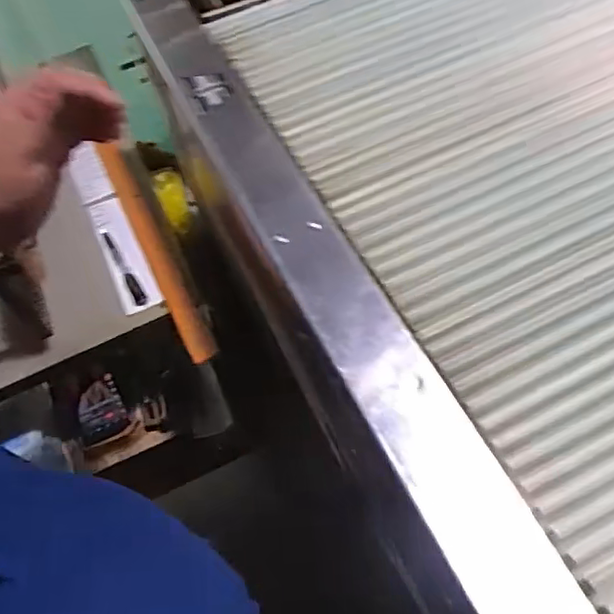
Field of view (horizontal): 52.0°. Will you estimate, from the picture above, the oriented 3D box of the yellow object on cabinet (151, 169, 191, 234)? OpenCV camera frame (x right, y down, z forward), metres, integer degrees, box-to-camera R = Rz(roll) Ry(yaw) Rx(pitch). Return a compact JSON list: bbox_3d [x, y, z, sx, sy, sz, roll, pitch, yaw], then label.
[{"bbox_3d":[-0.253,-0.201,1.194,0.053,0.038,0.123,-18,86,-8],"label":"yellow object on cabinet"}]

